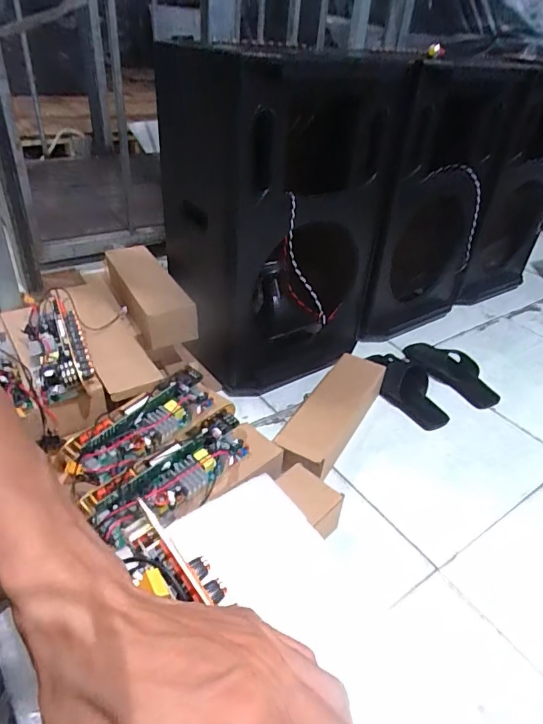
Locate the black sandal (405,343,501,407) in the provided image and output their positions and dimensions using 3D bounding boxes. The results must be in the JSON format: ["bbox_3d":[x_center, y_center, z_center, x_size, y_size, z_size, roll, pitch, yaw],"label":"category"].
[{"bbox_3d":[0.406,0.026,1.066,0.230,0.053,0.114,37,46,19],"label":"black sandal"}]

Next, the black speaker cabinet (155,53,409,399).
[{"bbox_3d":[-0.012,-0.349,1.076,0.361,0.613,0.600,-15,41,-25],"label":"black speaker cabinet"}]

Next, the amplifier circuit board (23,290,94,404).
[{"bbox_3d":[-0.361,-0.034,0.787,0.090,0.056,0.268,-15,40,-26],"label":"amplifier circuit board"}]

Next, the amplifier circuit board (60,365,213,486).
[{"bbox_3d":[-0.192,0.093,0.734,0.257,0.036,0.080,-36,96,-39],"label":"amplifier circuit board"}]

